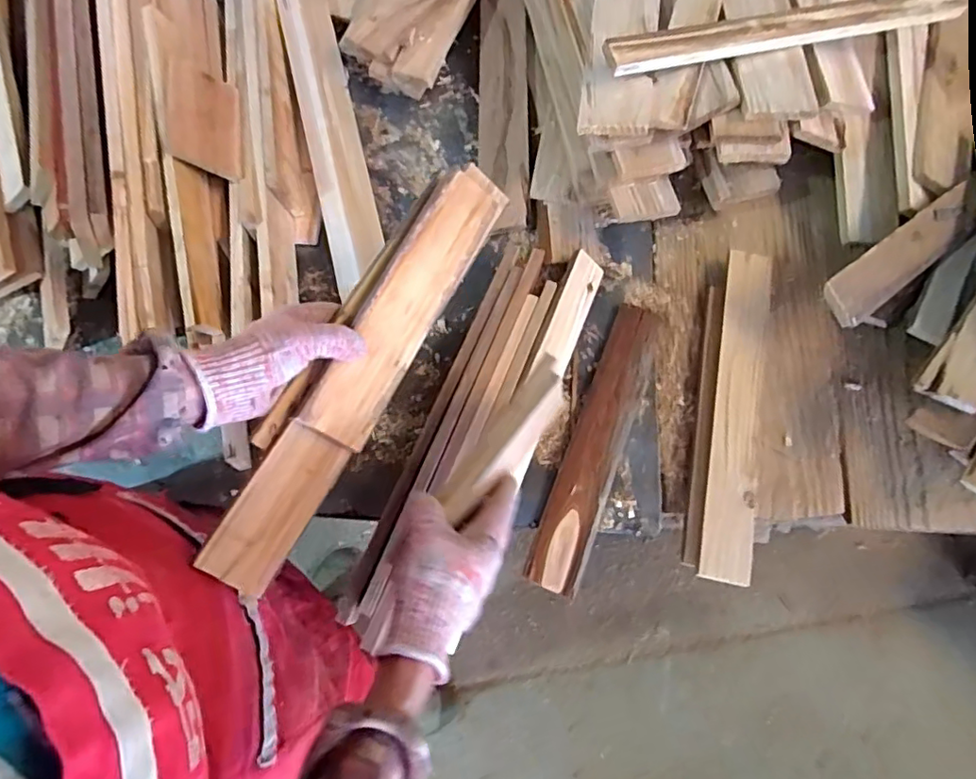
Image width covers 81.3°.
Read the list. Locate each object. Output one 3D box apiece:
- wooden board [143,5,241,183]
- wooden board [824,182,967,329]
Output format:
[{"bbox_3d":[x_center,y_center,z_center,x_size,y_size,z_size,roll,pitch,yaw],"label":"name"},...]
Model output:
[{"bbox_3d":[-0.342,-0.346,0.667,0.088,0.011,0.216,-3,70,-41],"label":"wooden board"},{"bbox_3d":[0.478,-0.154,0.649,0.245,0.011,0.057,-33,94,-14],"label":"wooden board"}]

